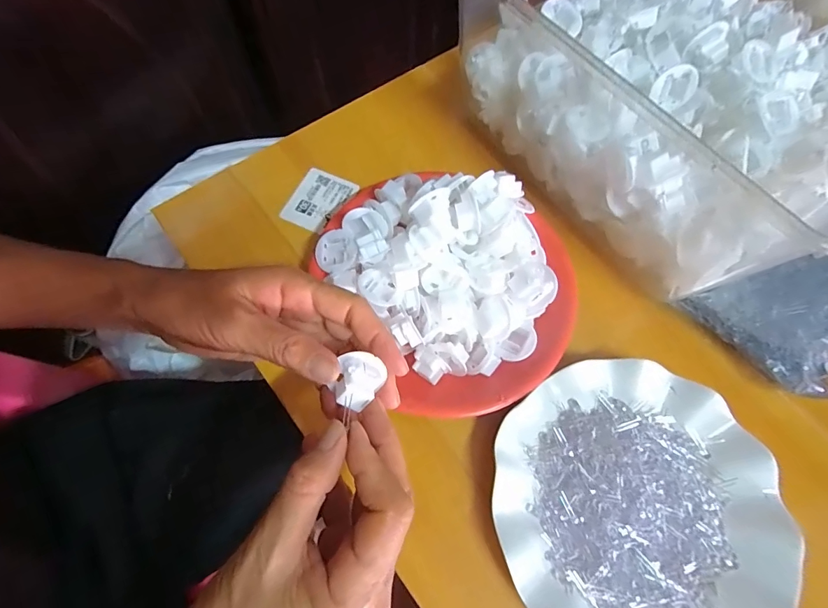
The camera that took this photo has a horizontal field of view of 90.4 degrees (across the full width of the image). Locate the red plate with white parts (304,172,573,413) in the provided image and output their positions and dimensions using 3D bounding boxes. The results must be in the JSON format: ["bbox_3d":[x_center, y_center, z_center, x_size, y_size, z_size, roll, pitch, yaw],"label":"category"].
[{"bbox_3d":[0.034,-0.019,0.295,0.160,0.053,0.175,-28,73,-13],"label":"red plate with white parts"}]

